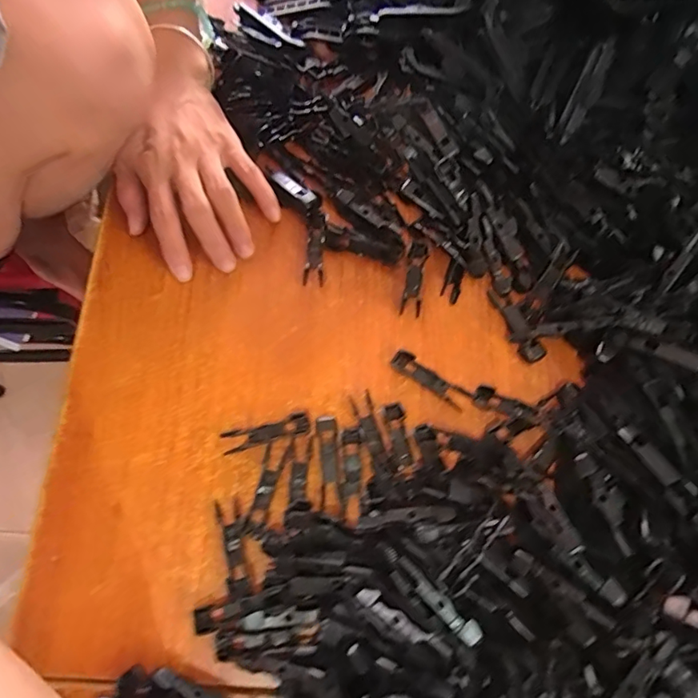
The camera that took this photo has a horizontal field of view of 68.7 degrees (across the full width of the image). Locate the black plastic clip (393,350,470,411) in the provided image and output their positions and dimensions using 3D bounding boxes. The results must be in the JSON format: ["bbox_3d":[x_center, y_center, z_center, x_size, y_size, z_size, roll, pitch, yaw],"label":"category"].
[{"bbox_3d":[0.053,0.020,0.332,0.054,0.011,0.013,34,76,9],"label":"black plastic clip"}]

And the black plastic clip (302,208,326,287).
[{"bbox_3d":[-0.024,-0.071,0.358,0.014,0.008,0.054,3,74,0],"label":"black plastic clip"}]

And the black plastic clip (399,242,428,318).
[{"bbox_3d":[0.046,-0.050,0.354,0.014,0.004,0.056,9,74,2],"label":"black plastic clip"}]

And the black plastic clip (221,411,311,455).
[{"bbox_3d":[-0.052,0.052,0.320,0.055,0.004,0.014,-15,75,-5],"label":"black plastic clip"}]

